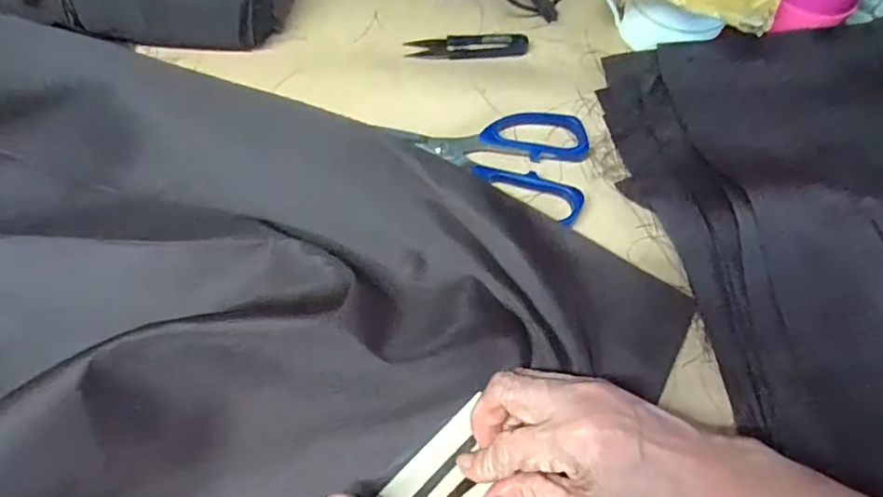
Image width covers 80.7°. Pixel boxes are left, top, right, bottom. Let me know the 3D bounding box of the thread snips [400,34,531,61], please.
[{"bbox_3d":[0.022,-0.166,0.425,0.099,0.004,0.028,-5,65,-6],"label":"thread snips"}]

